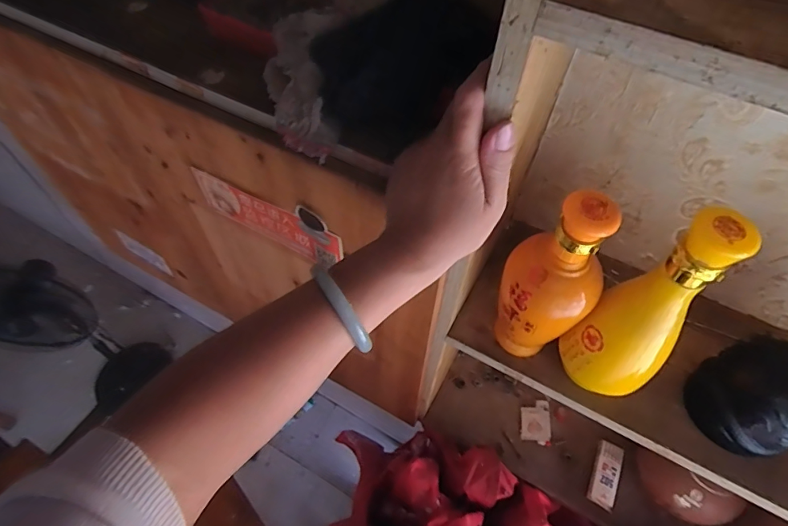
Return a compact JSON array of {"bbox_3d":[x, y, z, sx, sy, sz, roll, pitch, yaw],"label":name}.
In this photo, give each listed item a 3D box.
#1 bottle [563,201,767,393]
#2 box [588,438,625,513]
[{"bbox_3d":[0.219,0.054,0.399,0.063,0.233,0.077,-26,61,-18],"label":"bottle"},{"bbox_3d":[0.368,0.362,0.777,0.043,0.016,0.111,22,58,12],"label":"box"}]

